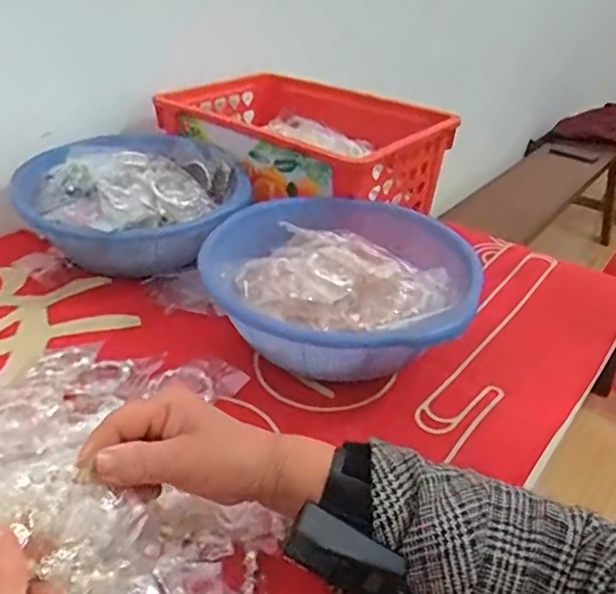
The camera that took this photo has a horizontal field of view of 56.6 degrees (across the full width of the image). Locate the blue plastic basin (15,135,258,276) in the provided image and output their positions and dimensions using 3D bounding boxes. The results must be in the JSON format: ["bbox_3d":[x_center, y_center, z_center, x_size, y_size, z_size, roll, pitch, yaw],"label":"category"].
[{"bbox_3d":[-0.220,-0.118,0.707,0.244,0.098,0.244,1,33,0],"label":"blue plastic basin"}]

